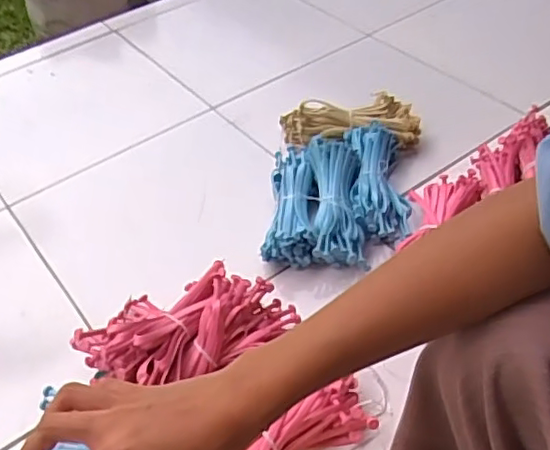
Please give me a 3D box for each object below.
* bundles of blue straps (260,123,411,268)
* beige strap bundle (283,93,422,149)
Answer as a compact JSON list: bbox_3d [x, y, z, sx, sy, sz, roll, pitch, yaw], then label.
[{"bbox_3d":[0.095,-0.056,0.915,0.203,0.067,0.252,2,46,6],"label":"bundles of blue straps"},{"bbox_3d":[0.126,-0.167,1.034,0.229,0.069,0.080,-2,46,3],"label":"beige strap bundle"}]

